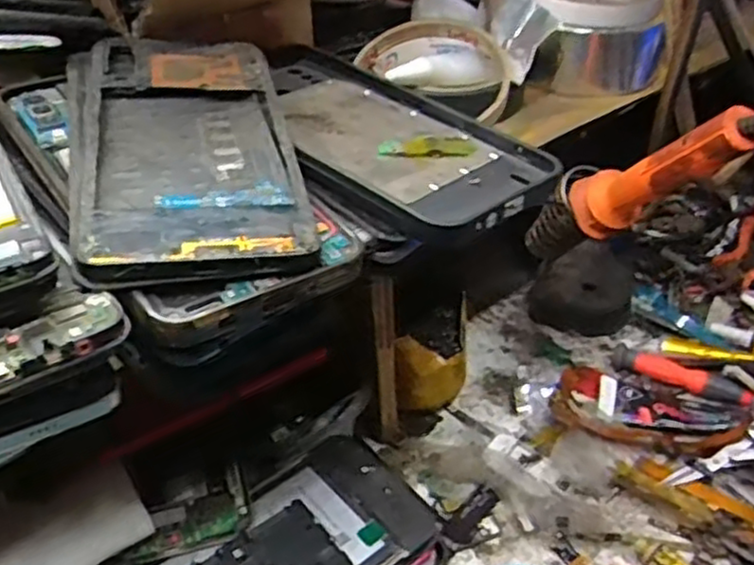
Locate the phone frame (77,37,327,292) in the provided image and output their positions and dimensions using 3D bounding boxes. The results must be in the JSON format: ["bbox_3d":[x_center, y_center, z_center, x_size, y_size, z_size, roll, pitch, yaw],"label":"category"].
[{"bbox_3d":[-0.071,-0.056,0.270,0.076,0.014,0.153,-12,39,-9],"label":"phone frame"}]

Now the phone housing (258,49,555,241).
[{"bbox_3d":[-0.005,-0.067,0.323,0.080,0.015,0.174,-28,44,-28],"label":"phone housing"}]

